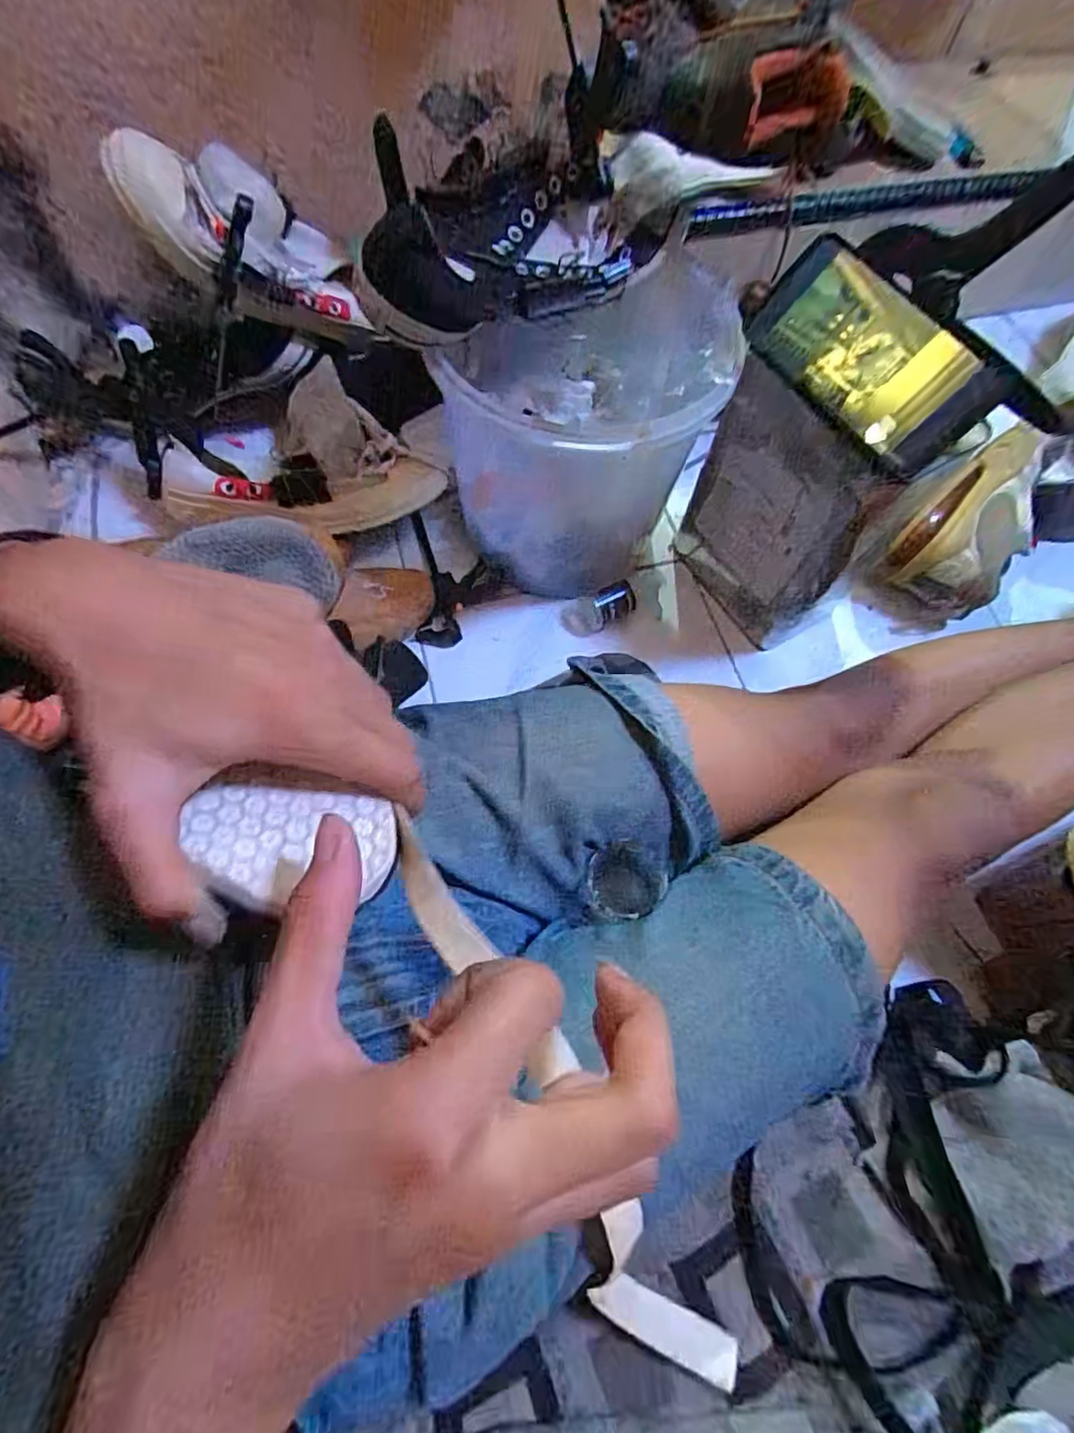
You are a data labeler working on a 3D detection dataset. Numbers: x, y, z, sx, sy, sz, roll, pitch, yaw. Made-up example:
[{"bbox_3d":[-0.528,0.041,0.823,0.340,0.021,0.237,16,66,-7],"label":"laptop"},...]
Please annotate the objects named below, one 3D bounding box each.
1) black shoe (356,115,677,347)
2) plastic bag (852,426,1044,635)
[{"bbox_3d":[-0.022,-0.355,0.447,0.240,0.067,0.128,-23,70,-13],"label":"black shoe"},{"bbox_3d":[0.426,-0.184,0.623,0.120,0.101,0.182,39,70,13],"label":"plastic bag"}]

